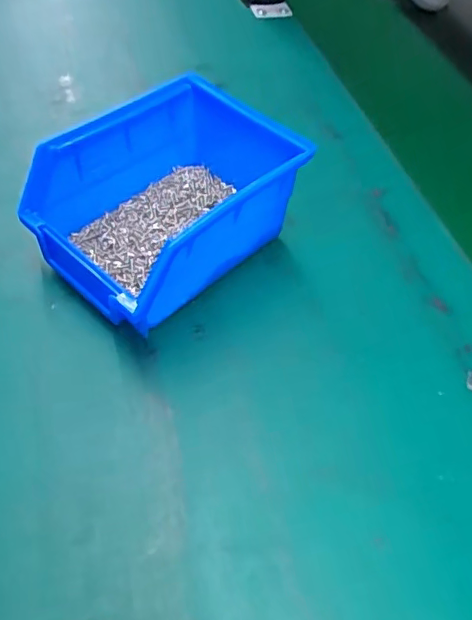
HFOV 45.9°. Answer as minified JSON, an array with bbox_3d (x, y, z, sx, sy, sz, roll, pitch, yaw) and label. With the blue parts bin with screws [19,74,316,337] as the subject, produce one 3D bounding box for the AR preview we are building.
[{"bbox_3d":[-0.038,-0.065,0.341,0.107,0.075,0.151,38,59,24],"label":"blue parts bin with screws"}]

